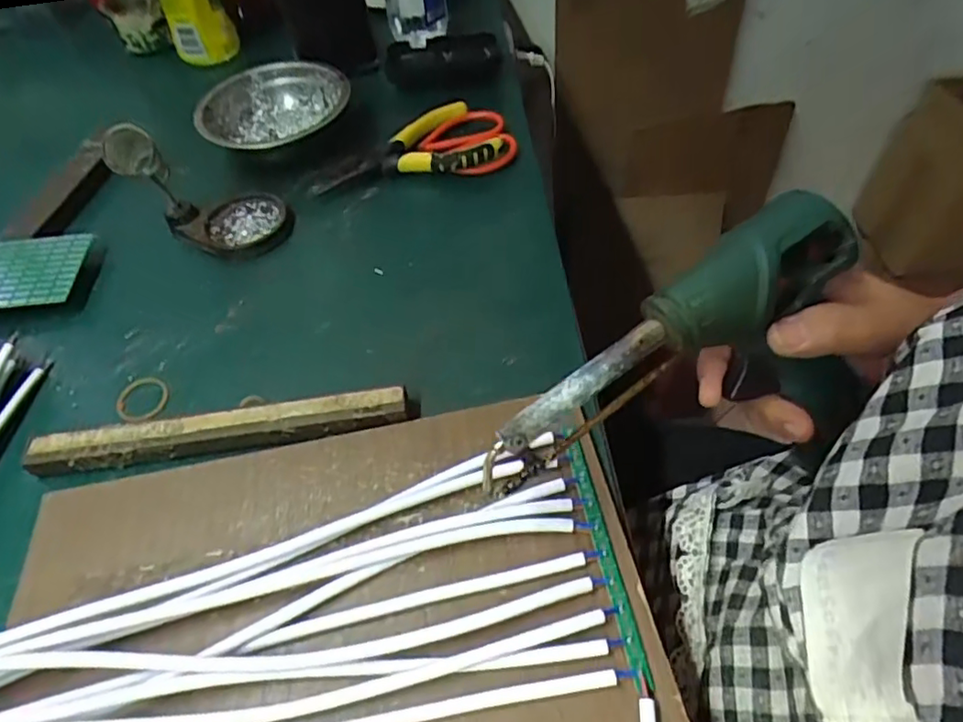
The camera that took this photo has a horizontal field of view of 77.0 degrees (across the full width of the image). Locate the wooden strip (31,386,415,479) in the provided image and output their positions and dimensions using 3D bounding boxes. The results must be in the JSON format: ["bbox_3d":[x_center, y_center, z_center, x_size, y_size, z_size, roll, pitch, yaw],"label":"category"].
[{"bbox_3d":[-0.148,0.039,0.344,0.210,0.013,0.019,-8,53,-1],"label":"wooden strip"}]

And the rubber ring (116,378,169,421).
[{"bbox_3d":[-0.214,0.024,0.381,0.028,0.005,0.032,37,65,28],"label":"rubber ring"}]

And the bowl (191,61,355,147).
[{"bbox_3d":[-0.175,-0.208,0.517,0.112,0.040,0.113,-3,53,4],"label":"bowl"}]

